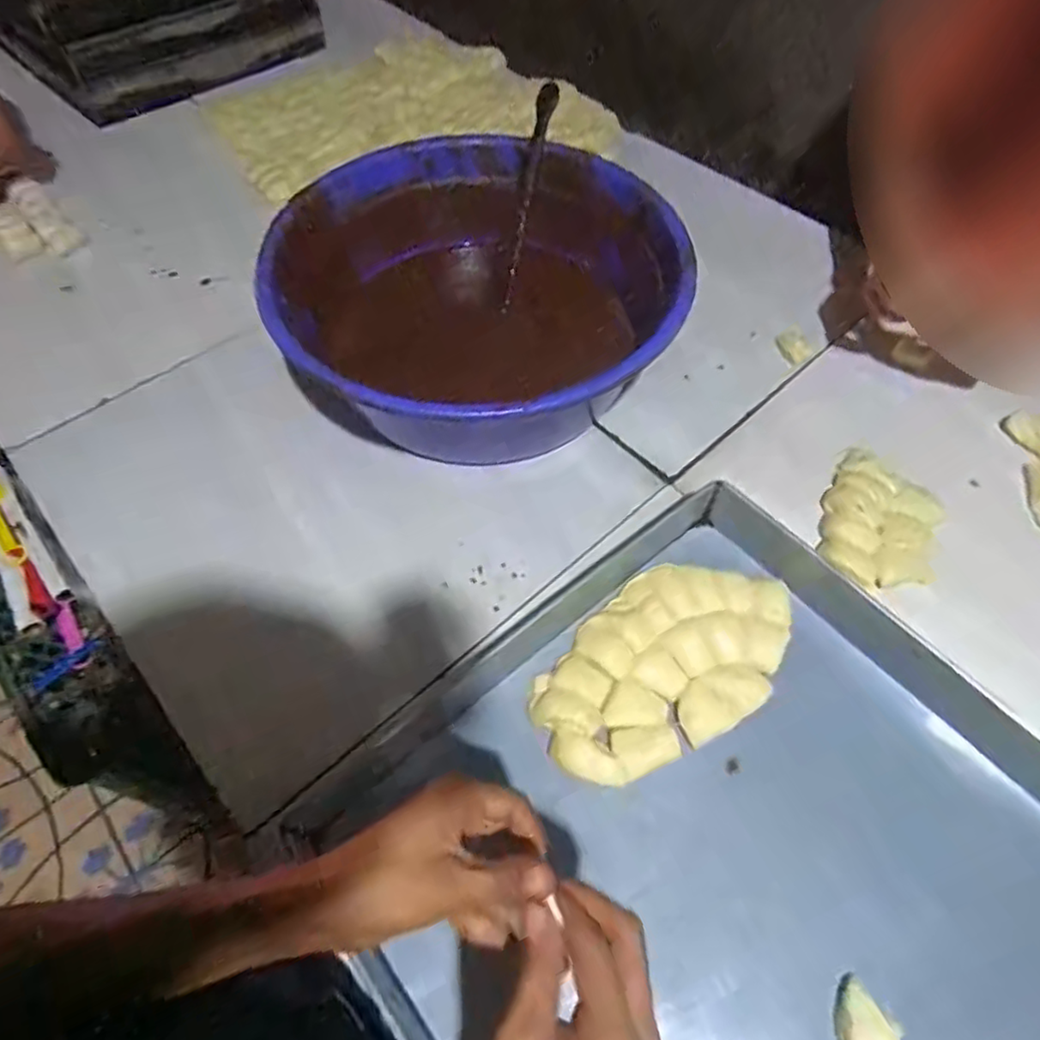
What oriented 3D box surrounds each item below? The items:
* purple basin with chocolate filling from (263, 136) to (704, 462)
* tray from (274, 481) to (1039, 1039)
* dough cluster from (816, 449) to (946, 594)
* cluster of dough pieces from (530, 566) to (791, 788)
[{"bbox_3d":[-0.029,-0.231,0.688,0.393,0.163,0.418,0,57,0],"label":"purple basin with chocolate filling"},{"bbox_3d":[0.152,0.260,0.459,0.492,0.062,0.498,-36,64,-20],"label":"tray"},{"bbox_3d":[0.353,-0.003,0.616,0.101,0.019,0.144,20,60,13],"label":"dough cluster"},{"bbox_3d":[0.126,0.121,0.545,0.240,0.022,0.139,-27,61,-16],"label":"cluster of dough pieces"}]

